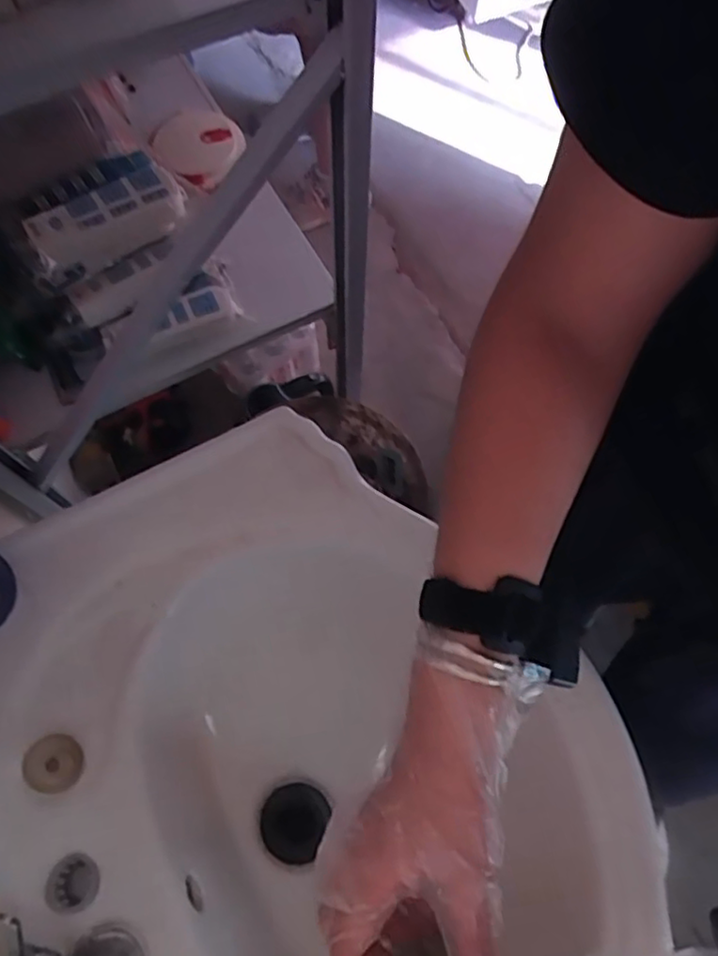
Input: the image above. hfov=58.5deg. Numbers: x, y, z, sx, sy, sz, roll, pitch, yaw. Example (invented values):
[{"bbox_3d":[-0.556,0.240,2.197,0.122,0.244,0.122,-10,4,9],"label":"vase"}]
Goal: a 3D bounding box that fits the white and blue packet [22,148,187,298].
[{"bbox_3d":[-0.329,-0.326,0.805,0.213,0.073,0.100,-40,75,-14],"label":"white and blue packet"}]

